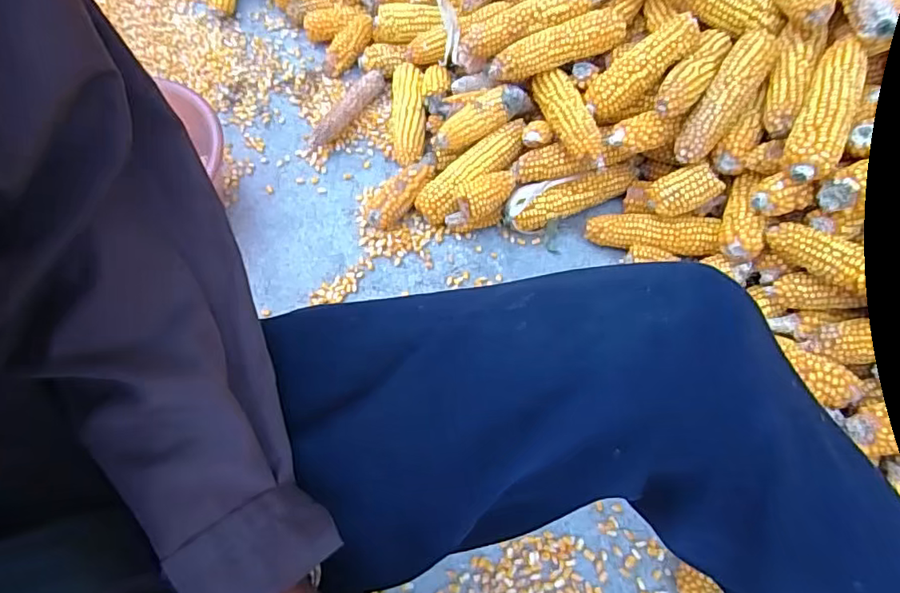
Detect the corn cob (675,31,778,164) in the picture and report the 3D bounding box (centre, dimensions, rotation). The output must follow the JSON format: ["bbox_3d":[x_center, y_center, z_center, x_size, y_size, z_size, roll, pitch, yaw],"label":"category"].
[{"bbox_3d":[0.327,-0.237,0.661,0.047,0.037,0.179,35,91,17],"label":"corn cob"}]

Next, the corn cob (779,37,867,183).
[{"bbox_3d":[0.407,-0.200,0.602,0.052,0.052,0.179,26,67,14],"label":"corn cob"}]

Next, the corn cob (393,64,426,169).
[{"bbox_3d":[-0.060,-0.262,0.823,0.059,0.045,0.166,-11,71,18],"label":"corn cob"}]

